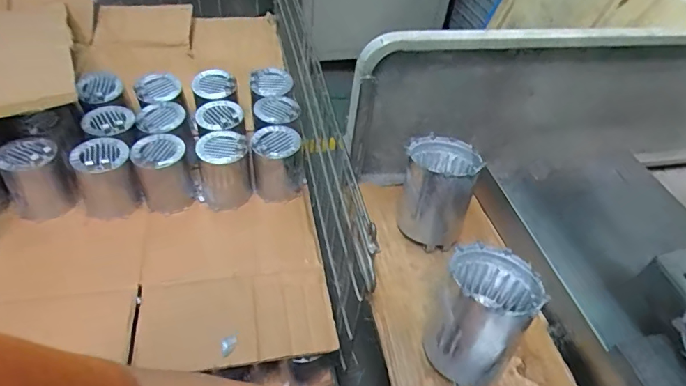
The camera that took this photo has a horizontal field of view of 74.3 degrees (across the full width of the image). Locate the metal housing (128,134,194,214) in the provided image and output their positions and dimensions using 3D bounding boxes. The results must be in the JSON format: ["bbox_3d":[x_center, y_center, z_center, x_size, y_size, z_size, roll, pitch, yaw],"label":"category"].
[{"bbox_3d":[-0.318,-0.032,0.805,0.081,0.125,0.093,-14,49,-19],"label":"metal housing"}]

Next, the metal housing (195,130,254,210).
[{"bbox_3d":[-0.219,-0.042,0.816,0.097,0.117,0.086,-9,48,-15],"label":"metal housing"}]

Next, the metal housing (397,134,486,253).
[{"bbox_3d":[0.122,-0.003,0.602,0.091,0.120,0.109,19,47,12],"label":"metal housing"}]

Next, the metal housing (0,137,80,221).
[{"bbox_3d":[-0.504,-0.018,0.749,0.094,0.110,0.109,-27,54,-28],"label":"metal housing"}]

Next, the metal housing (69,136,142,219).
[{"bbox_3d":[-0.407,-0.017,0.782,0.093,0.136,0.084,-20,51,-23],"label":"metal housing"}]

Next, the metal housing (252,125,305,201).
[{"bbox_3d":[-0.119,-0.056,0.835,0.090,0.115,0.081,-4,47,-10],"label":"metal housing"}]

